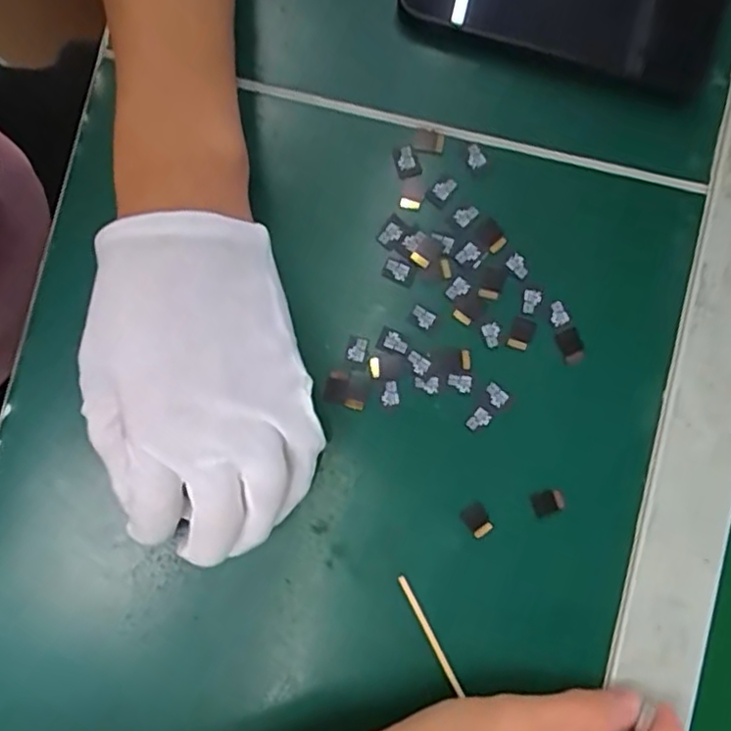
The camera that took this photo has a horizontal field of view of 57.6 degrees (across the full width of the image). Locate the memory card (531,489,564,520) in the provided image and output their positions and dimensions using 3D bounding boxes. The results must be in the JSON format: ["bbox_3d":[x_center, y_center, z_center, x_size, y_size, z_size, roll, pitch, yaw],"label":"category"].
[{"bbox_3d":[0.085,0.063,0.308,0.014,0.004,0.012,-25,86,-1],"label":"memory card"}]

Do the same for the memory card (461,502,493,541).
[{"bbox_3d":[0.051,0.072,0.308,0.011,0.004,0.015,-37,86,5],"label":"memory card"}]

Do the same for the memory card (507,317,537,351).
[{"bbox_3d":[0.074,-0.015,0.316,0.011,0.004,0.015,23,86,2],"label":"memory card"}]

